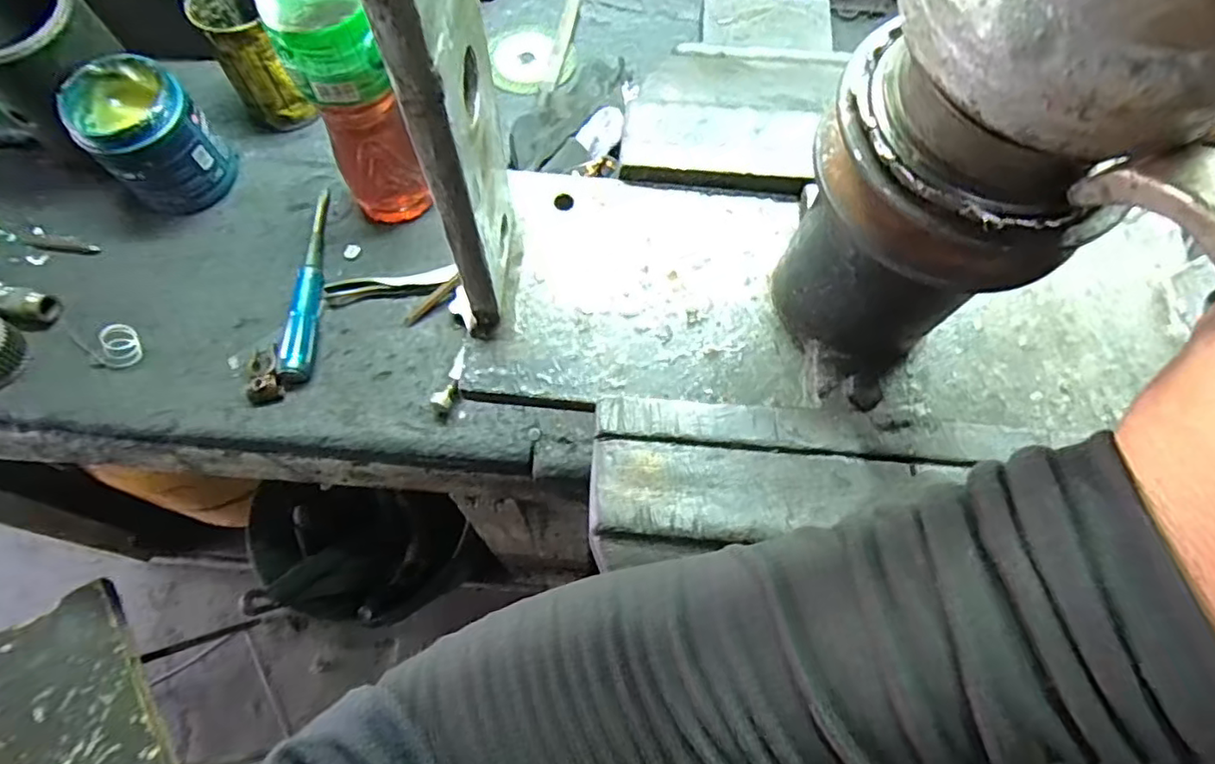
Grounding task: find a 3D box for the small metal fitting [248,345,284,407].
[{"bbox_3d":[-0.286,-0.008,0.525,0.029,0.021,0.048,-14,68,-7],"label":"small metal fitting"}]

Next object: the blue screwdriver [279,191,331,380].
[{"bbox_3d":[-0.264,-0.088,0.556,0.022,0.024,0.188,-4,67,-3],"label":"blue screwdriver"}]

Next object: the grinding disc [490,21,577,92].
[{"bbox_3d":[-0.087,-0.347,0.674,0.095,0.011,0.113,-37,65,-16],"label":"grinding disc"}]

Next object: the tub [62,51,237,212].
[{"bbox_3d":[-0.399,-0.209,0.563,0.086,0.118,0.087,0,67,-1],"label":"tub"}]

